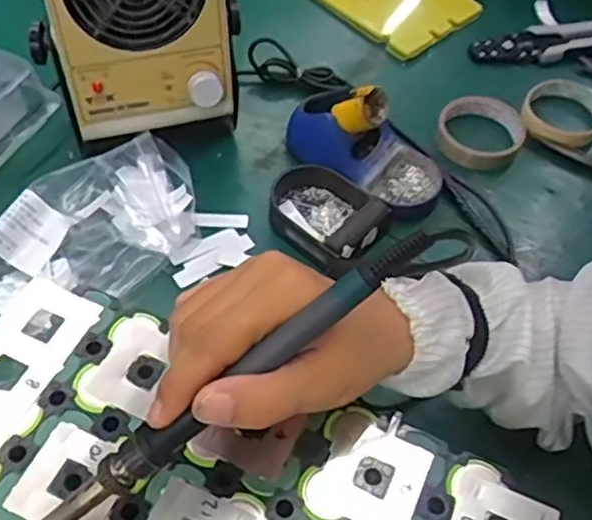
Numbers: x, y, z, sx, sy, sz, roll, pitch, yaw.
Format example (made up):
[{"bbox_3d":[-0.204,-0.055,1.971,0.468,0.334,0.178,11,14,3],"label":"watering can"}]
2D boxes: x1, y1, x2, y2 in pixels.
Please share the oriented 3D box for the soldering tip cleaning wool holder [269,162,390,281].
[{"bbox_3d":[0.028,-0.043,0.630,0.111,0.028,0.086,41,62,21],"label":"soldering tip cleaning wool holder"}]

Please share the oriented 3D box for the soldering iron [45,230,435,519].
[{"bbox_3d":[-0.038,0.064,0.308,0.236,0.015,0.017,-39,62,8],"label":"soldering iron"}]

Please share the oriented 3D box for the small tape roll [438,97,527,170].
[{"bbox_3d":[0.187,-0.132,0.705,0.086,0.019,0.082,2,56,-3],"label":"small tape roll"}]

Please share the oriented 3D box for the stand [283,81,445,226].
[{"bbox_3d":[0.071,-0.115,0.650,0.157,0.082,0.087,35,60,19],"label":"stand"}]

